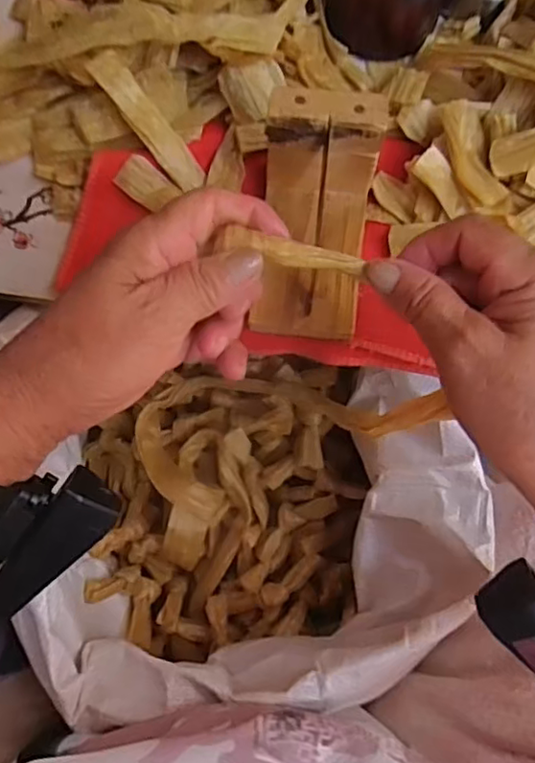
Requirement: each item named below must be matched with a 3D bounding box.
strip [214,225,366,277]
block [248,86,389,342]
[{"bbox_3d":[0.010,-0.056,0.267,0.063,0.006,0.010,12,75,-3],"label":"strip"},{"bbox_3d":[0.025,-0.086,0.329,0.059,0.071,0.106,7,75,3],"label":"block"}]

